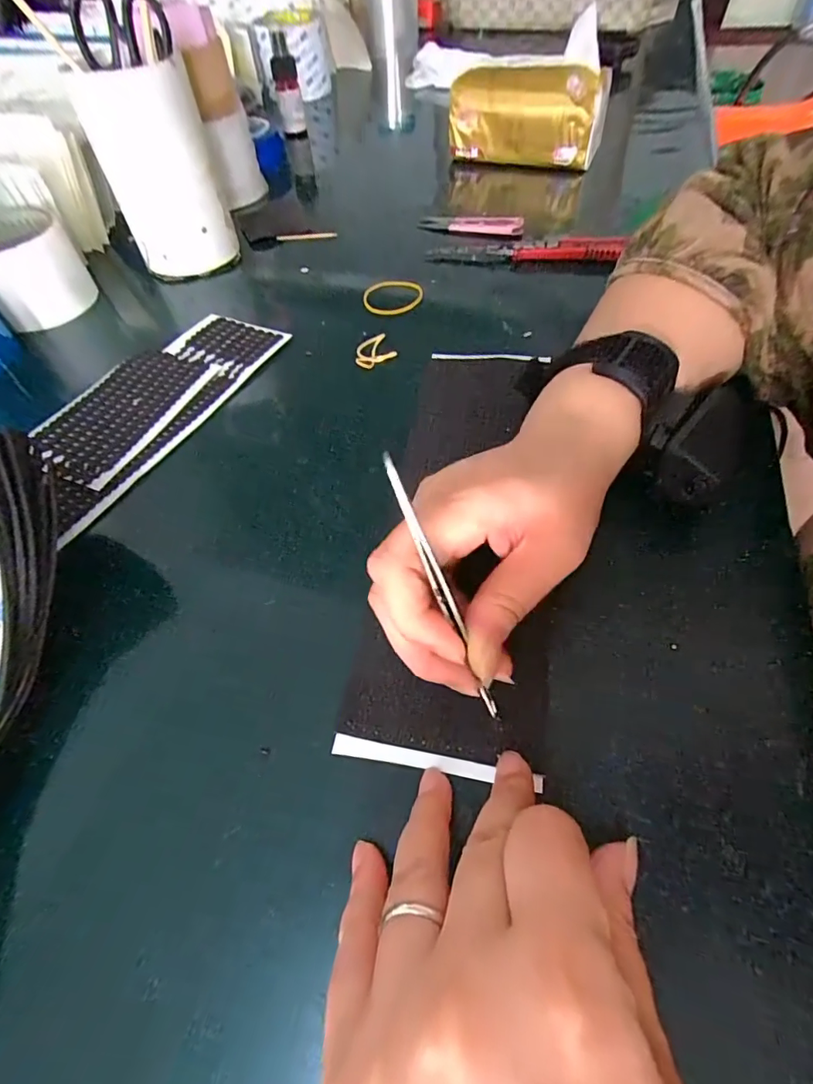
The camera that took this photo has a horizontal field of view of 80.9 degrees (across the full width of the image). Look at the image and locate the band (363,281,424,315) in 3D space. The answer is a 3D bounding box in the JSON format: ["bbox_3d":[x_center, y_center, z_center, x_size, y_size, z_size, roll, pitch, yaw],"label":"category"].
[{"bbox_3d":[-0.011,-0.203,0.395,0.050,0.006,0.039,-4,66,3],"label":"band"}]

